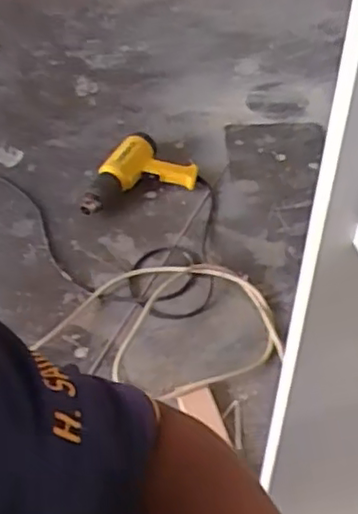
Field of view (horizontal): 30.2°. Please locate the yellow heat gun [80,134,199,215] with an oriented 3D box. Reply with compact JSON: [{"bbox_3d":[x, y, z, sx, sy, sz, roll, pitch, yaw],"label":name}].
[{"bbox_3d":[-0.101,-0.185,1.441,0.265,0.078,0.176,-16,47,-14],"label":"yellow heat gun"}]

